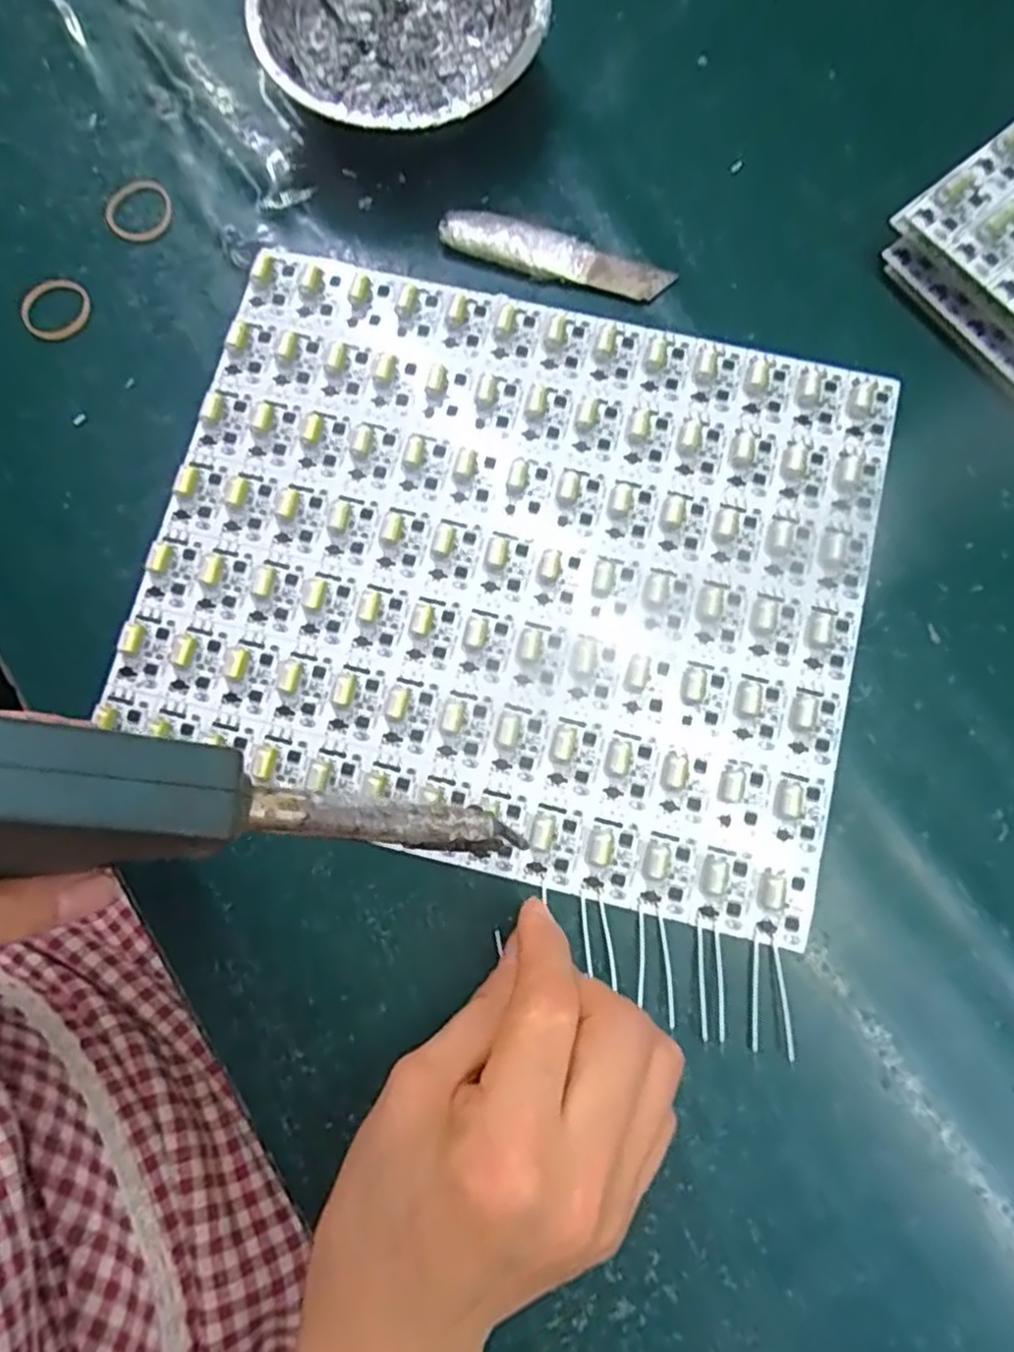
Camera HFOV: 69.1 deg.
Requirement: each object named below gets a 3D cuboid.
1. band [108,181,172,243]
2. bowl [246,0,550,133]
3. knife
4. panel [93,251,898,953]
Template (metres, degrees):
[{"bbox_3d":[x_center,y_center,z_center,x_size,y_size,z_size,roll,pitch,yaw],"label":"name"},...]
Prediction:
[{"bbox_3d":[-0.168,-0.214,0.338,0.028,0.004,0.029,0,79,0],"label":"band"},{"bbox_3d":[-0.048,-0.285,0.331,0.119,0.046,0.119,0,79,0],"label":"bowl"},{"bbox_3d":[0.022,-0.189,0.330,0.103,0.008,0.021,17,80,4],"label":"knife"},{"bbox_3d":[0.002,-0.044,0.305,0.286,0.008,0.236,14,79,3],"label":"panel"}]

